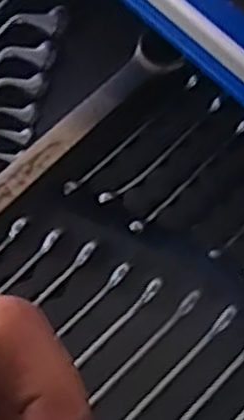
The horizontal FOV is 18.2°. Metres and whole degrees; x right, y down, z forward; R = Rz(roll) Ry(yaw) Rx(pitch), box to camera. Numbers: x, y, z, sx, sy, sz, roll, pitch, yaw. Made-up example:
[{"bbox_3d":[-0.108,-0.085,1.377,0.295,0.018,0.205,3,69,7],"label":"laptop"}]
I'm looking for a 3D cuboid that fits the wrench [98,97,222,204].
[{"bbox_3d":[0.032,-0.044,0.574,0.125,0.004,0.013,-40,76,-18],"label":"wrench"}]

